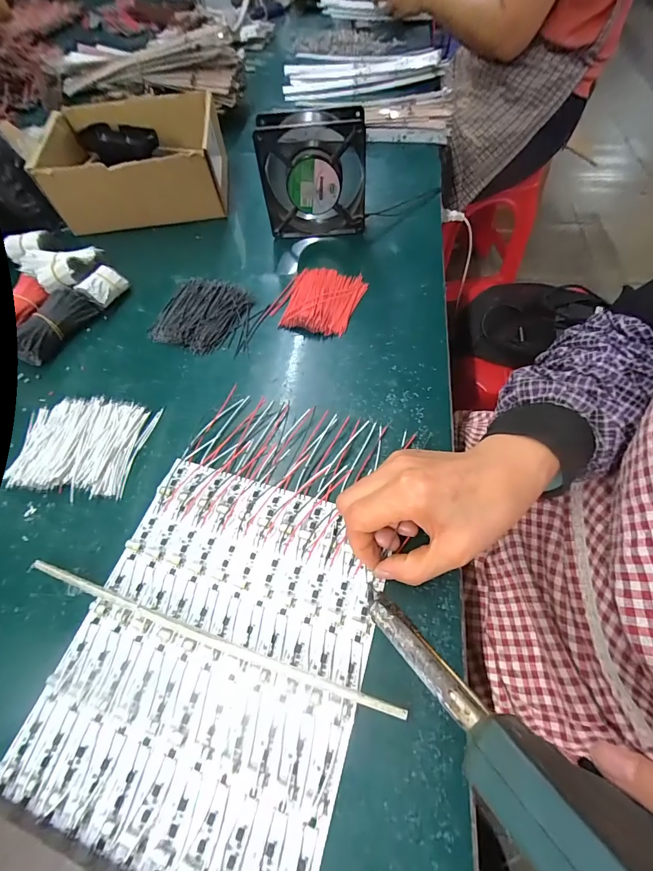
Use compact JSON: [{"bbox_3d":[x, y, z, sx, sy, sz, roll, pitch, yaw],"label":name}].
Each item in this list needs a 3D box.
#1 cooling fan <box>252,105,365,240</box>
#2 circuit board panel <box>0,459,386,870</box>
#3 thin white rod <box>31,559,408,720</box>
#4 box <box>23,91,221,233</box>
[{"bbox_3d":[-0.016,-0.305,0.441,0.120,0.122,0.040,-1,59,4],"label":"cooling fan"},{"bbox_3d":[-0.073,0.136,0.250,0.193,0.010,0.223,14,61,12],"label":"circuit board panel"},{"bbox_3d":[-0.086,0.133,0.250,0.276,0.013,0.009,14,61,13],"label":"thin white rod"},{"bbox_3d":[-0.258,-0.376,0.519,0.220,0.093,0.179,-8,59,0],"label":"box"}]

